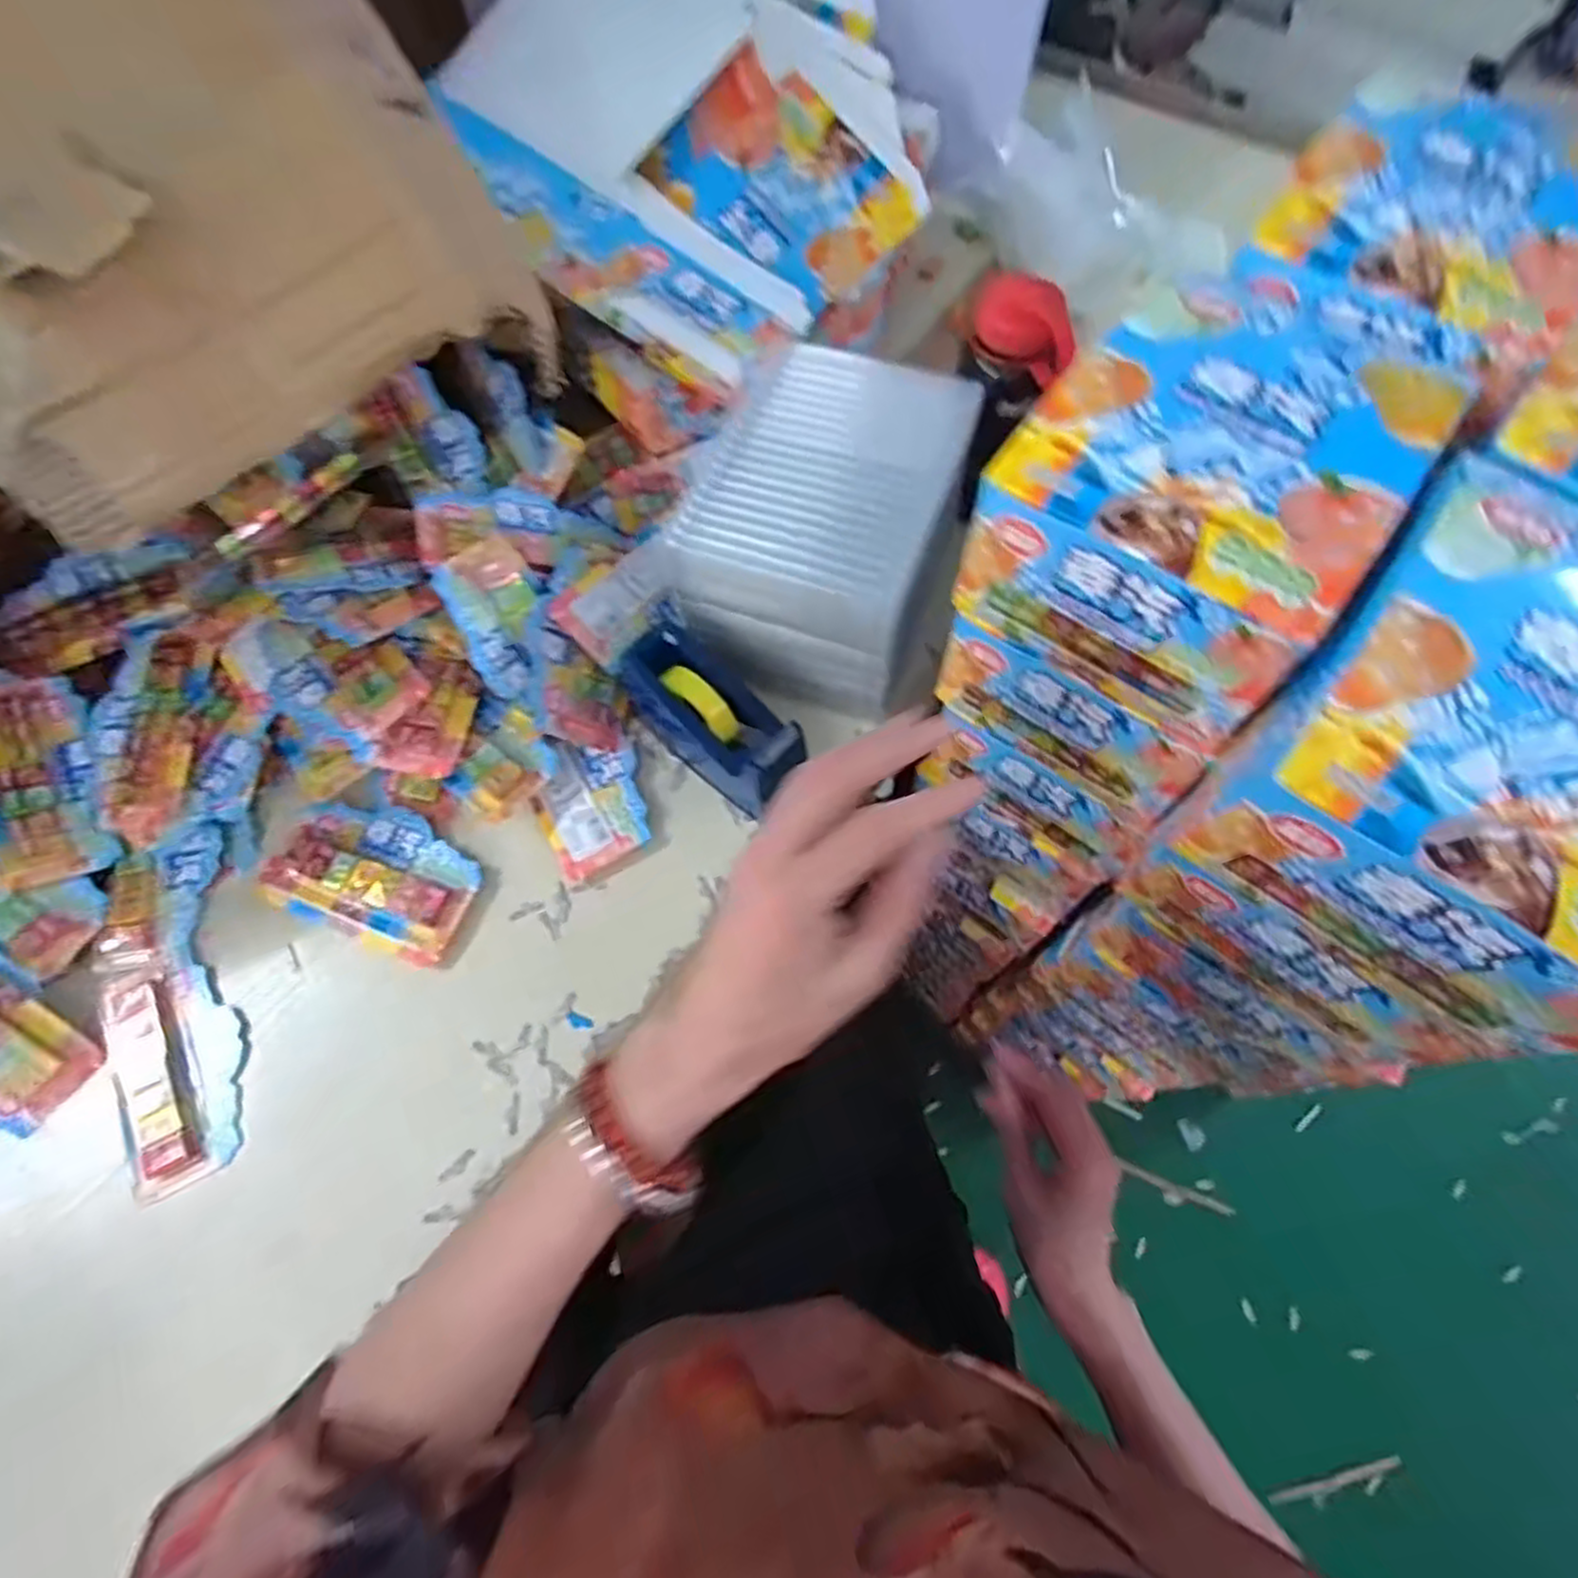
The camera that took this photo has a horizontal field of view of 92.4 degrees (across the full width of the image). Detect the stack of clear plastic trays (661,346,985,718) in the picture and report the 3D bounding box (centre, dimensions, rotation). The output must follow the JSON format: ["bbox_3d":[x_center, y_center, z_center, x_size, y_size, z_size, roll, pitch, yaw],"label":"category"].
[{"bbox_3d":[0.027,-0.182,0.536,0.153,0.116,0.198,20,70,9],"label":"stack of clear plastic trays"}]

